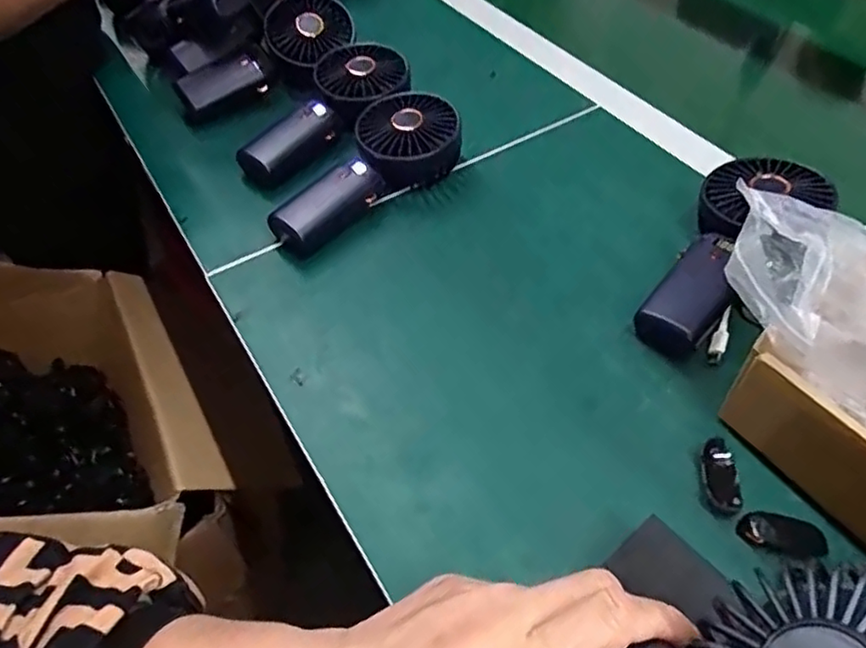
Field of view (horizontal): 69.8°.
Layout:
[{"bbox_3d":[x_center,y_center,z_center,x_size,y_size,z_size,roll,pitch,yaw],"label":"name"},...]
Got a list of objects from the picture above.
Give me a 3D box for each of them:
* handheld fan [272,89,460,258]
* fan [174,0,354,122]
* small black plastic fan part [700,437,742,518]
[{"bbox_3d":[-0.056,-0.128,0.519,0.188,0.045,0.094,-43,62,-13],"label":"handheld fan"},{"bbox_3d":[-0.171,-0.269,0.629,0.184,0.032,0.101,-32,56,1],"label":"fan"},{"bbox_3d":[0.164,0.088,0.353,0.021,0.013,0.044,6,53,7],"label":"small black plastic fan part"}]

